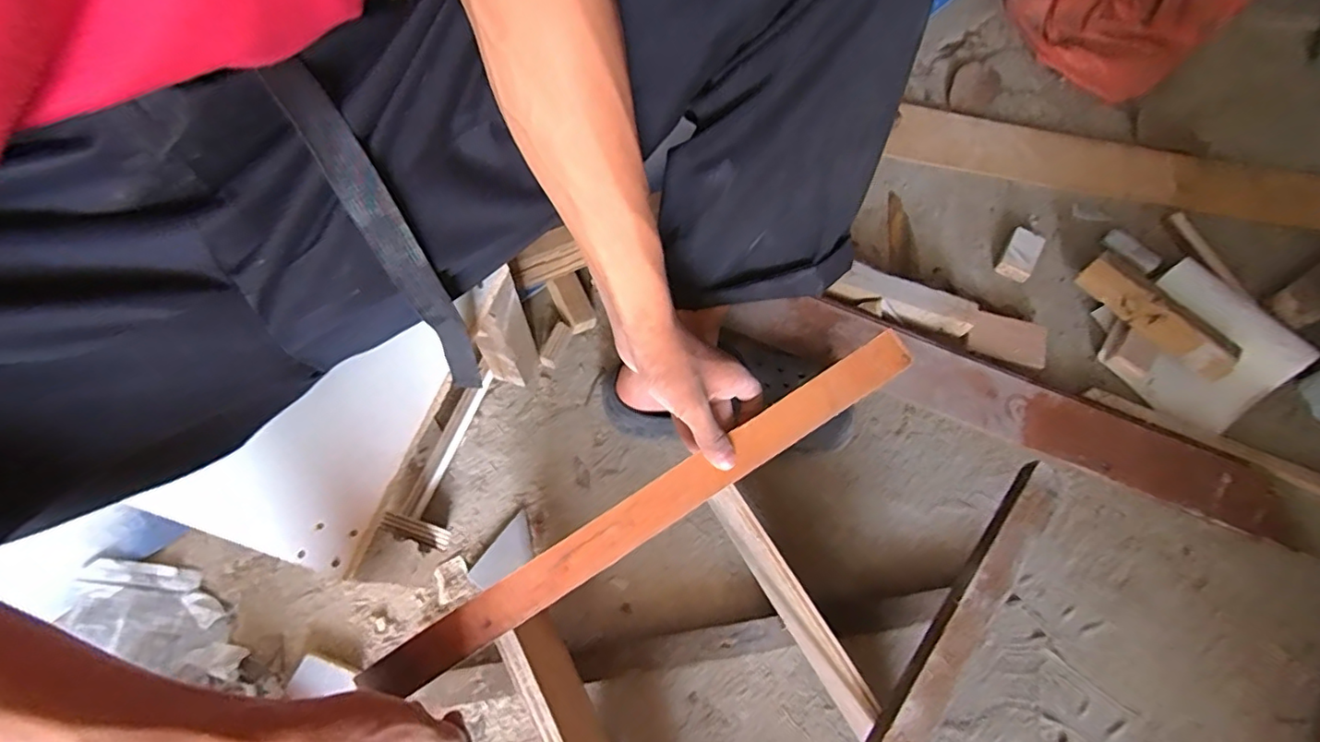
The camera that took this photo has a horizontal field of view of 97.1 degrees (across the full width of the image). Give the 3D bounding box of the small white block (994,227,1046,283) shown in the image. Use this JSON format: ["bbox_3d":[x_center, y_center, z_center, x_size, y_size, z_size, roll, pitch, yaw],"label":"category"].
[{"bbox_3d":[0.483,-0.156,0.781,0.042,0.020,0.077,32,69,10],"label":"small white block"}]

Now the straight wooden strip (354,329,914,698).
[{"bbox_3d":[0.004,0.097,0.440,0.459,0.010,0.032,-31,72,-11],"label":"straight wooden strip"}]

